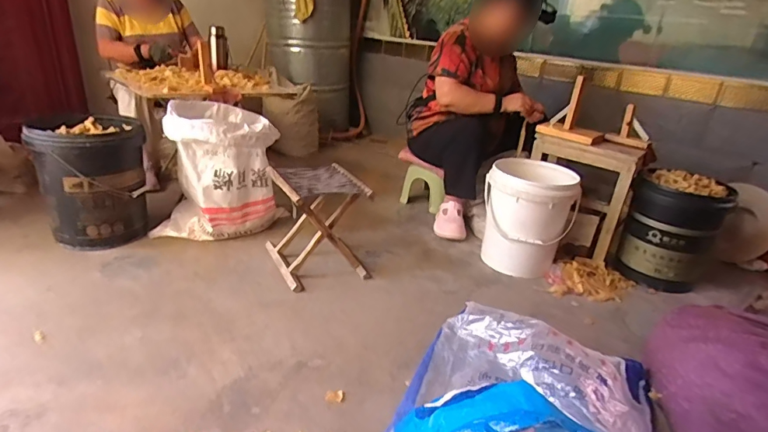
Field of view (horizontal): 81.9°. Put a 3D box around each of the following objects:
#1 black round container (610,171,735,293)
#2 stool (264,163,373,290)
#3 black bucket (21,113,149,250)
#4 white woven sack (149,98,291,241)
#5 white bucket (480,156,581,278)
[{"bbox_3d":[0.979,0.057,1.523,0.275,0.372,0.229,21,27,33],"label":"black round container"},{"bbox_3d":[-0.217,0.018,1.444,0.266,0.308,0.284,-7,26,-27],"label":"stool"},{"bbox_3d":[-0.957,-0.113,1.469,0.301,0.376,0.287,-10,27,-31],"label":"black bucket"},{"bbox_3d":[-0.585,-0.157,1.599,0.375,0.437,0.284,7,23,4],"label":"white woven sack"},{"bbox_3d":[0.521,0.005,1.602,0.298,0.354,0.320,16,25,24],"label":"white bucket"}]

